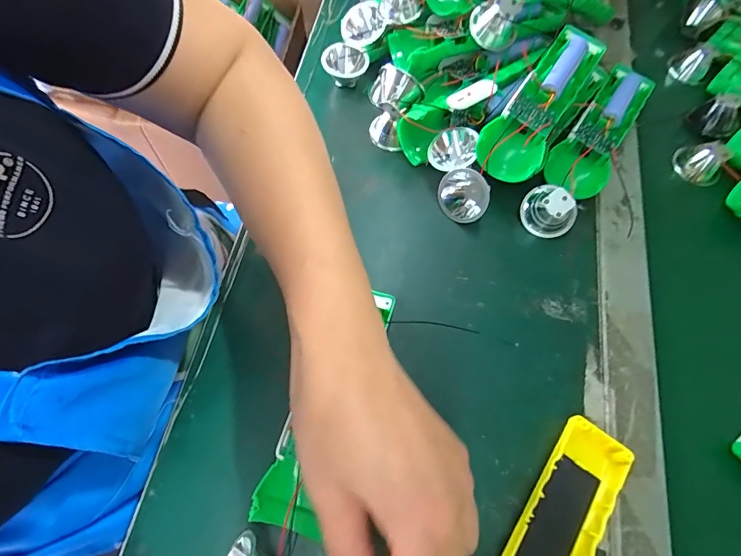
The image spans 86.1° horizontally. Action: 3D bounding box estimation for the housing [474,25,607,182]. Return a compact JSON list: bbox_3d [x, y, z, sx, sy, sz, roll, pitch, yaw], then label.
[{"bbox_3d":[0.144,-0.152,0.336,0.052,0.035,0.157,30,70,11],"label":"housing"}]

